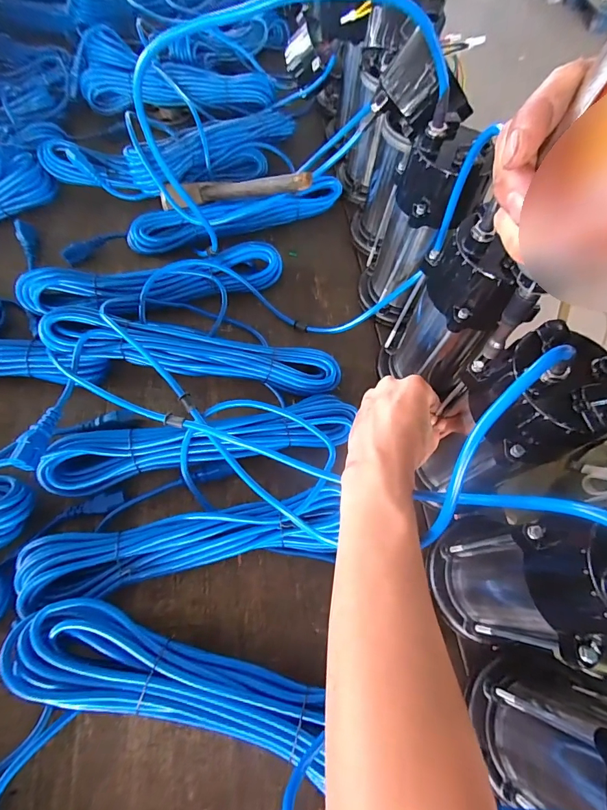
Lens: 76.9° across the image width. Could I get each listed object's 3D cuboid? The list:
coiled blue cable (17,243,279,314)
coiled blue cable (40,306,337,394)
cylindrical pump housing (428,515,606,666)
[{"bbox_3d":[-0.203,-0.174,0.539,0.353,0.056,0.081,-12,66,-10],"label":"coiled blue cable"},{"bbox_3d":[-0.126,-0.055,0.477,0.344,0.086,0.060,6,64,-2],"label":"coiled blue cable"},{"bbox_3d":[0.186,0.147,0.297,0.082,0.229,0.083,2,65,-4],"label":"cylindrical pump housing"}]

